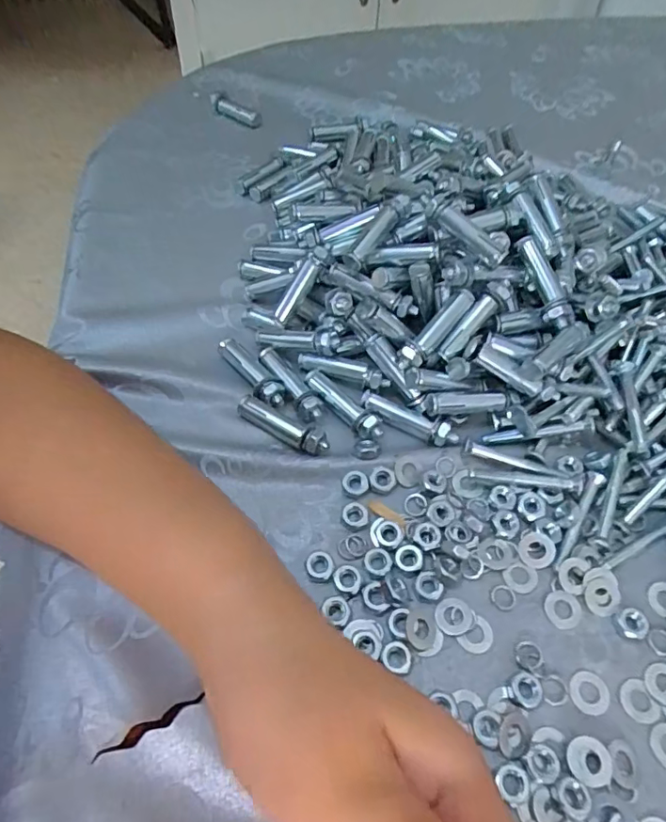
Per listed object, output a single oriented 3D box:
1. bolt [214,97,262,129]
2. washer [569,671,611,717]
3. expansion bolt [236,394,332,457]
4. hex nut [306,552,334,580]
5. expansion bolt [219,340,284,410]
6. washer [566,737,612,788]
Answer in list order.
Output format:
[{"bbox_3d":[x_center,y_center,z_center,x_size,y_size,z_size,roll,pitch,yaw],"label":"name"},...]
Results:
[{"bbox_3d":[-0.087,-0.269,0.479,0.053,0.012,0.010,30,60,18],"label":"bolt"},{"bbox_3d":[0.108,0.119,0.226,0.017,0.004,0.016,2,55,-3],"label":"washer"},{"bbox_3d":[-0.027,0.007,0.288,0.054,0.010,0.011,29,60,18],"label":"expansion bolt"},{"bbox_3d":[-0.006,0.072,0.249,0.012,0.006,0.014,-3,55,-3],"label":"hex nut"},{"bbox_3d":[-0.046,-0.023,0.305,0.016,0.009,0.055,-34,62,-22],"label":"expansion bolt"},{"bbox_3d":[0.099,0.136,0.208,0.016,0.004,0.016,-2,55,3],"label":"washer"}]

